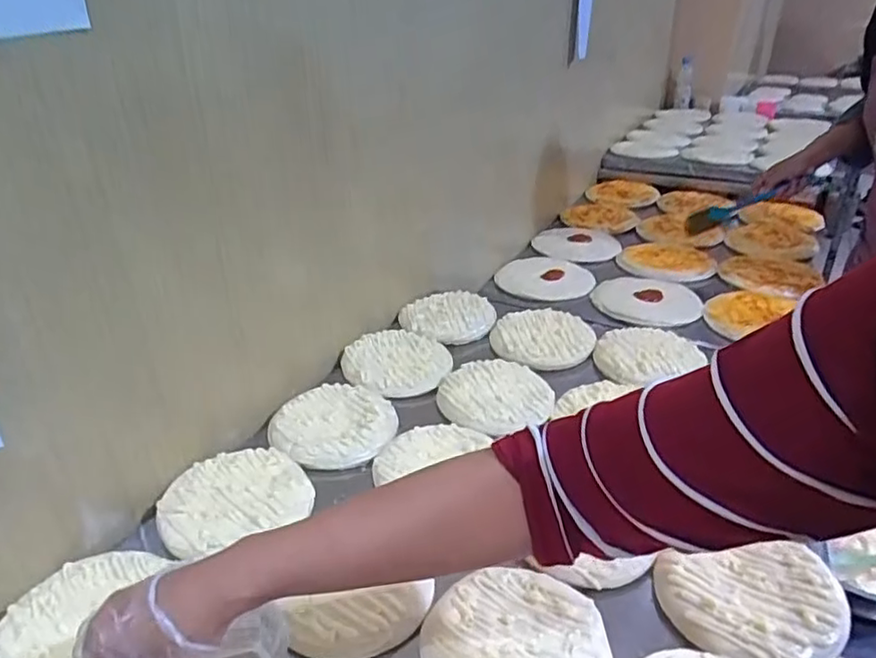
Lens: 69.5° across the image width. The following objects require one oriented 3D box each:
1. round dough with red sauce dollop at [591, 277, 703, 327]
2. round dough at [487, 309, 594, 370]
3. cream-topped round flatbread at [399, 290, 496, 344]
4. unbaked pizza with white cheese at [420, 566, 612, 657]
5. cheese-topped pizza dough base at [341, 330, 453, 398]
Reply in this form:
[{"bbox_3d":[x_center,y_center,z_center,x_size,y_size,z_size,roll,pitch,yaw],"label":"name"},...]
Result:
[{"bbox_3d":[0.403,-0.059,1.215,0.203,0.031,0.160,-6,29,-10],"label":"round dough with red sauce dollop"},{"bbox_3d":[0.156,0.011,0.924,0.153,0.026,0.122,-11,30,-19],"label":"round dough"},{"bbox_3d":[0.014,-0.024,0.969,0.143,0.018,0.120,1,29,2],"label":"cream-topped round flatbread"},{"bbox_3d":[0.061,0.252,0.504,0.142,0.015,0.138,0,29,0],"label":"unbaked pizza with white cheese"},{"bbox_3d":[-0.056,0.043,0.870,0.143,0.024,0.129,-11,30,-19],"label":"cheese-topped pizza dough base"}]

